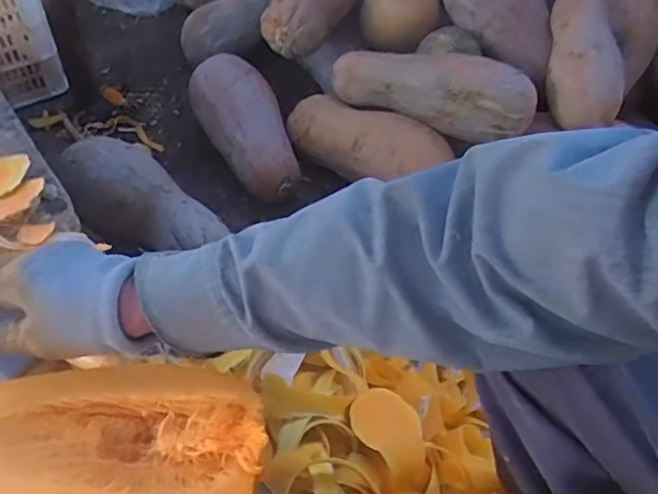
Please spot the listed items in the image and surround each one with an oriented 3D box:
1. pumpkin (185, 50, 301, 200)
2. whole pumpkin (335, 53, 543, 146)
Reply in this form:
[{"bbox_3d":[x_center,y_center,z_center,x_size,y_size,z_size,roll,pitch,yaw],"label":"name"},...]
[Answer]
[{"bbox_3d":[-0.155,-0.233,1.165,0.137,0.116,0.297,-26,79,-22],"label":"pumpkin"},{"bbox_3d":[0.182,-0.289,1.071,0.361,0.125,0.114,24,52,20],"label":"whole pumpkin"}]

